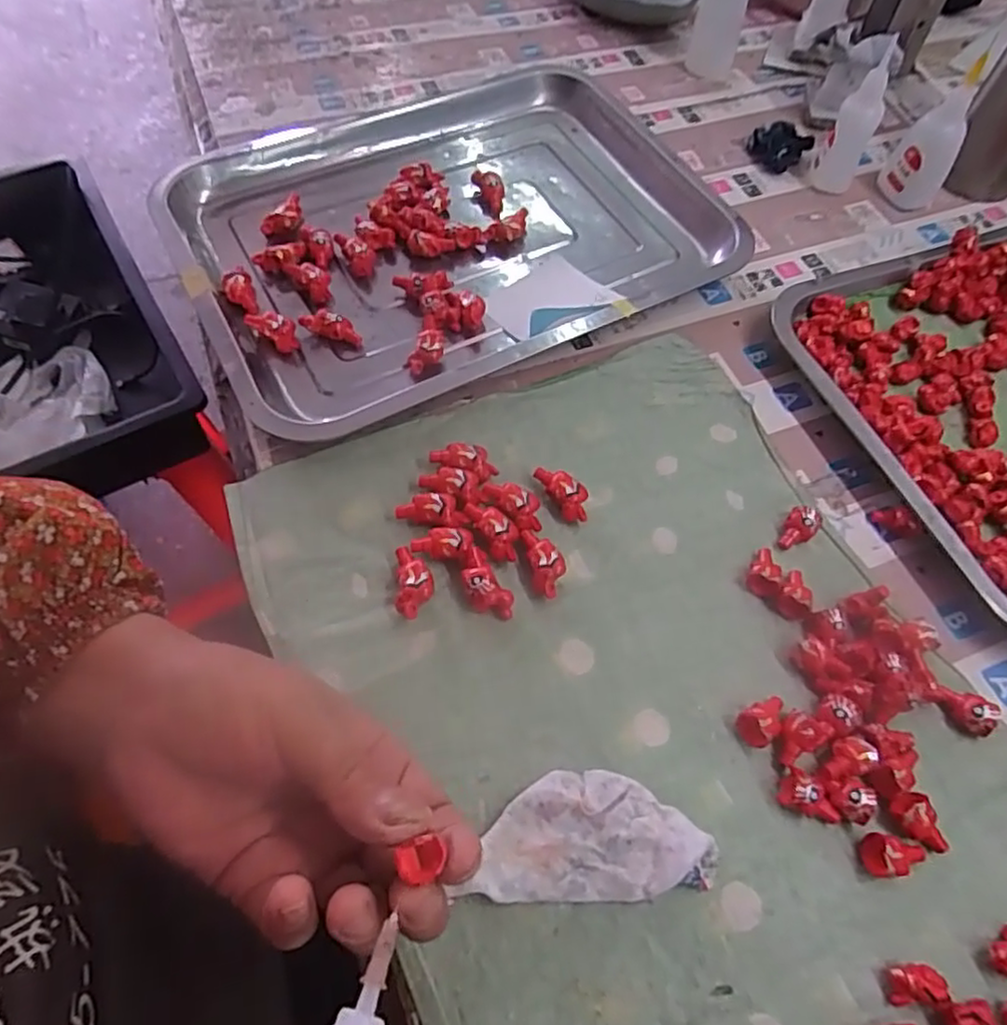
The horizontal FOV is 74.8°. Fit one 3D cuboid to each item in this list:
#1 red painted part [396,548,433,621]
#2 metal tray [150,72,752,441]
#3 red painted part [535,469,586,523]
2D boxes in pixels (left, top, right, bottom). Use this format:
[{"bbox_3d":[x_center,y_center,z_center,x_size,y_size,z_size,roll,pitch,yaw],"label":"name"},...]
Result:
[{"bbox_3d":[-0.044,0.035,0.329,0.017,0.014,0.037,-4,61,-3],"label":"red painted part"},{"bbox_3d":[-0.034,-0.195,0.454,0.347,0.030,0.257,-25,64,-14],"label":"metal tray"},{"bbox_3d":[0.033,-0.011,0.359,0.017,0.014,0.036,-29,65,-16],"label":"red painted part"}]

